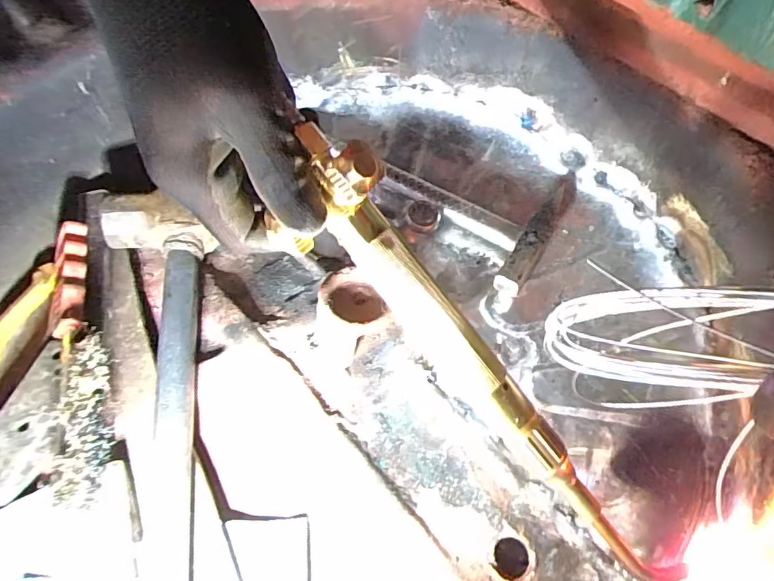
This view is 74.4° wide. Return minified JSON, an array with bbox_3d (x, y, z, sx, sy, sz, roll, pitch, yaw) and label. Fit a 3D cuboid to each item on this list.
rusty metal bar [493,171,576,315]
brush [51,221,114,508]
[{"bbox_3d":[0.134,-0.052,0.445,0.023,0.024,0.151,29,62,16],"label":"rusty metal bar"},{"bbox_3d":[-0.229,0.044,0.374,0.049,0.041,0.224,-19,60,-12],"label":"brush"}]

